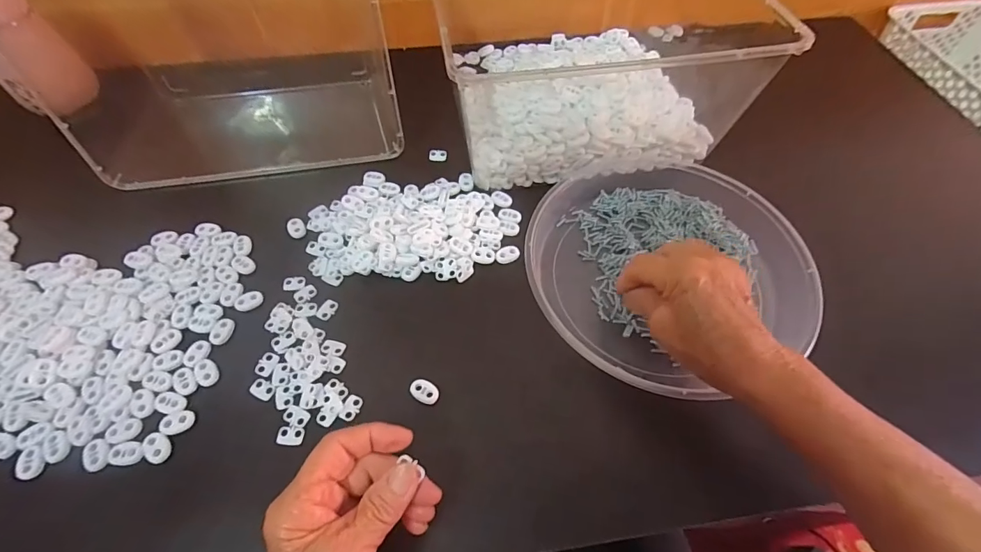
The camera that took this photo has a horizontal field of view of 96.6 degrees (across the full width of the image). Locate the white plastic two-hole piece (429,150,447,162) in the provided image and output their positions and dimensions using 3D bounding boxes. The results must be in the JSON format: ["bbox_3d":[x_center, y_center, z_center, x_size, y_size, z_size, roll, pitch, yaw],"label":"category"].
[{"bbox_3d":[-0.057,-0.131,0.478,0.019,0.005,0.015,-1,58,-1],"label":"white plastic two-hole piece"}]

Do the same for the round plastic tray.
[{"bbox_3d":[0.152,-0.017,0.384,0.230,0.046,0.240,0,58,-1],"label":"round plastic tray"}]

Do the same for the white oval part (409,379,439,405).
[{"bbox_3d":[-0.050,0.088,0.335,0.023,0.004,0.015,26,61,15],"label":"white oval part"}]

